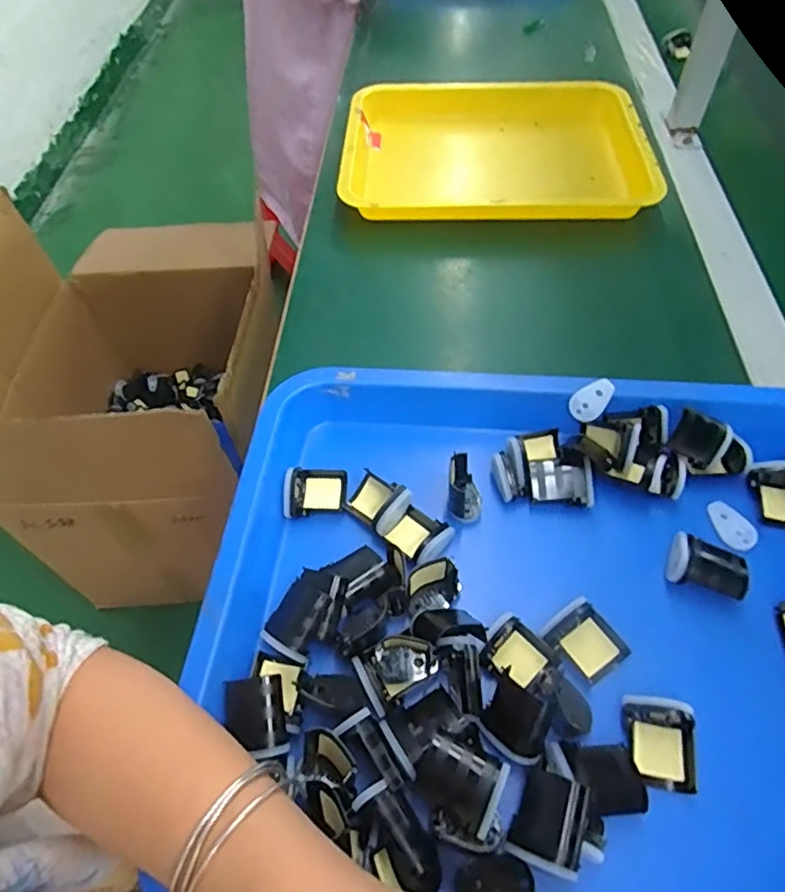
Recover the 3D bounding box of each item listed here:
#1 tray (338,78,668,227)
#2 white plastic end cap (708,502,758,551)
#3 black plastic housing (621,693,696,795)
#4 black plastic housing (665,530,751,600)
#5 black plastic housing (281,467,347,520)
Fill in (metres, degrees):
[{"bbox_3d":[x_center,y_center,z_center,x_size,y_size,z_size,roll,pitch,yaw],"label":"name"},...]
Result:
[{"bbox_3d":[0.111,-0.337,0.668,0.336,0.051,0.256,-2,55,1],"label":"tray"},{"bbox_3d":[0.229,0.053,0.390,0.022,0.004,0.035,-13,56,-7],"label":"white plastic end cap"},{"bbox_3d":[0.144,0.159,0.313,0.036,0.016,0.043,6,56,7],"label":"black plastic housing"},{"bbox_3d":[0.200,0.075,0.366,0.043,0.019,0.034,13,57,11],"label":"black plastic housing"},{"bbox_3d":[-0.055,0.031,0.412,0.044,0.019,0.036,-4,55,0],"label":"black plastic housing"}]

